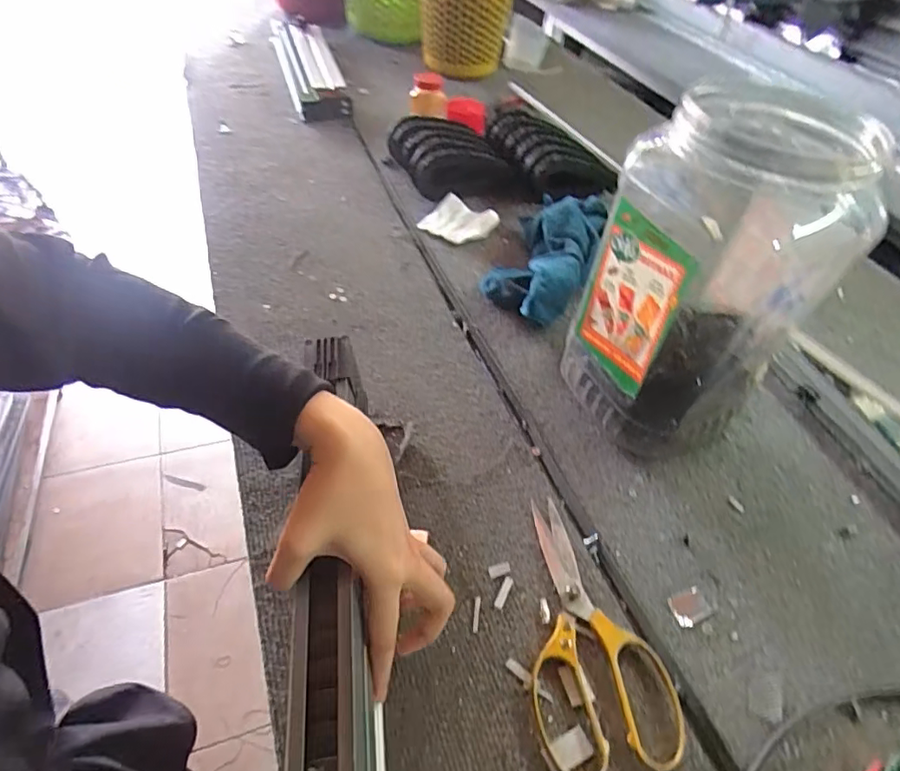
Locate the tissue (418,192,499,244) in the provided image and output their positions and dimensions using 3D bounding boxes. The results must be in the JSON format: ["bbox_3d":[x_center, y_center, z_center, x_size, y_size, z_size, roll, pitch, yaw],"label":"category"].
[{"bbox_3d":[0.013,-0.223,0.760,0.084,0.020,0.081,26,49,17],"label":"tissue"}]

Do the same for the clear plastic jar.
[{"bbox_3d":[0.219,-0.077,0.479,0.167,0.260,0.142,-19,52,-23],"label":"clear plastic jar"}]

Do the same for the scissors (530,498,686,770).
[{"bbox_3d":[0.098,0.170,0.407,0.095,0.008,0.189,-2,47,-9],"label":"scissors"}]

